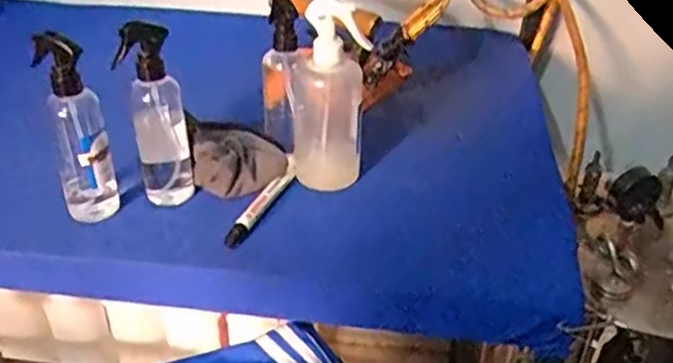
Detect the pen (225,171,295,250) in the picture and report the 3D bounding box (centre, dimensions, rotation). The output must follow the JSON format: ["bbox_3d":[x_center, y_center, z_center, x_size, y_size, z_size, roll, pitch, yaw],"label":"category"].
[{"bbox_3d":[-0.077,0.026,0.708,0.016,0.011,0.136,14,36,18],"label":"pen"}]

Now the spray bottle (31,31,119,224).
[{"bbox_3d":[-0.251,-0.046,0.669,0.051,0.195,0.051,-11,36,-18],"label":"spray bottle"}]

